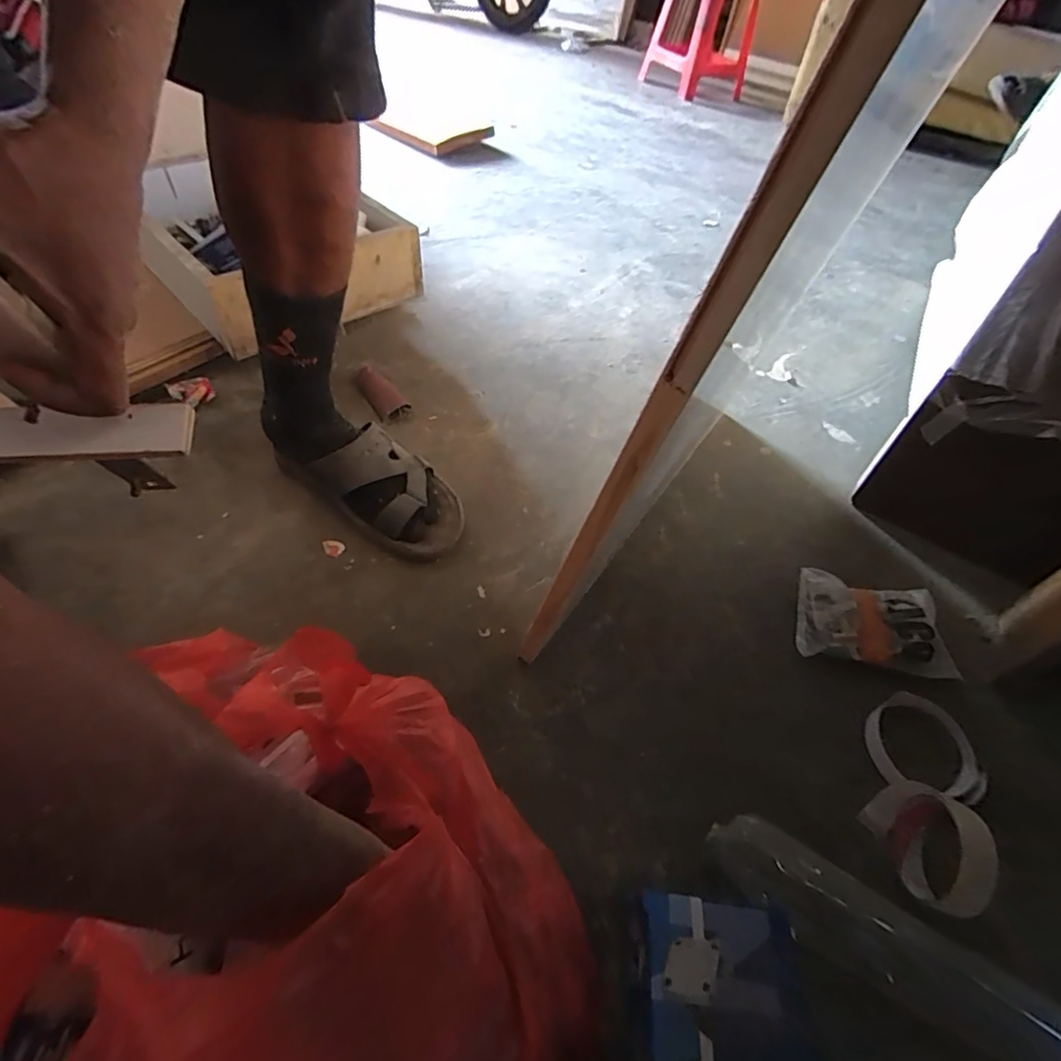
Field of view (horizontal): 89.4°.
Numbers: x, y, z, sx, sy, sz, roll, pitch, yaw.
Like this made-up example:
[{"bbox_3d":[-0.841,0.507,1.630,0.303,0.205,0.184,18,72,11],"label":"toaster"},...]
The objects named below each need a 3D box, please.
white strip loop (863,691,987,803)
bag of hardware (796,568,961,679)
[{"bbox_3d":[0.373,0.198,0.514,0.101,0.017,0.095,7,49,-1],"label":"white strip loop"},{"bbox_3d":[0.374,0.099,0.585,0.153,0.032,0.102,13,49,5],"label":"bag of hardware"}]

